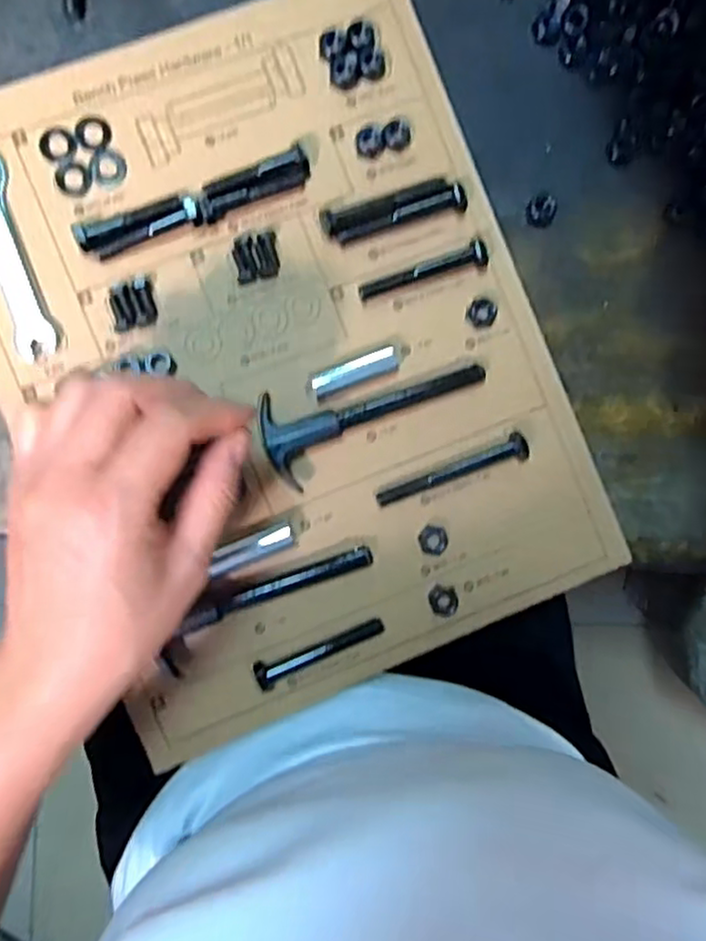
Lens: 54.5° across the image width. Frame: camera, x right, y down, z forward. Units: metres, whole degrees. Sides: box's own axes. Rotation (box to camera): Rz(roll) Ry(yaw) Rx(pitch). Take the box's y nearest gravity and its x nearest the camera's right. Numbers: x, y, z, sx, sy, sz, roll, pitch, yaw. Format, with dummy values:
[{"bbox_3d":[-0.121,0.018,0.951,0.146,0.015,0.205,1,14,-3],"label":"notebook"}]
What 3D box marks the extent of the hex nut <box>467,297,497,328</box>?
[{"bbox_3d":[0.075,-0.092,0.400,0.017,0.004,0.017,2,91,-4],"label":"hex nut"}]

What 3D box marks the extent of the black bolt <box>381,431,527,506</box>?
[{"bbox_3d":[0.058,0.002,0.393,0.090,0.013,0.014,-23,93,-4],"label":"black bolt"}]

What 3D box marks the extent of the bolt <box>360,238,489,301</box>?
[{"bbox_3d":[0.040,-0.114,0.391,0.075,0.017,0.012,-18,92,-4],"label":"bolt"}]

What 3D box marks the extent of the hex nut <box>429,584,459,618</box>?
[{"bbox_3d":[0.052,0.076,0.396,0.018,0.006,0.016,5,91,-4],"label":"hex nut"}]

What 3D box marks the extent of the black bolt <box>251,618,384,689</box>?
[{"bbox_3d":[-0.018,0.103,0.386,0.075,0.014,0.015,-18,92,-4],"label":"black bolt"}]

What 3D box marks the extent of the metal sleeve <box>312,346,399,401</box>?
[{"bbox_3d":[0.002,-0.055,0.390,0.050,0.014,0.013,-23,93,-3],"label":"metal sleeve"}]

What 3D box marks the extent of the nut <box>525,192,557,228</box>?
[{"bbox_3d":[0.112,-0.154,0.405,0.018,0.011,0.018,0,91,-4],"label":"nut"}]

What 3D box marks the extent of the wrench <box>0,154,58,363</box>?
[{"bbox_3d":[-0.192,-0.119,0.378,0.027,0.004,0.118,-18,92,-4],"label":"wrench"}]

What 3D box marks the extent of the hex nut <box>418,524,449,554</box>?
[{"bbox_3d":[0.046,0.040,0.390,0.016,0.004,0.016,10,90,-4],"label":"hex nut"}]

